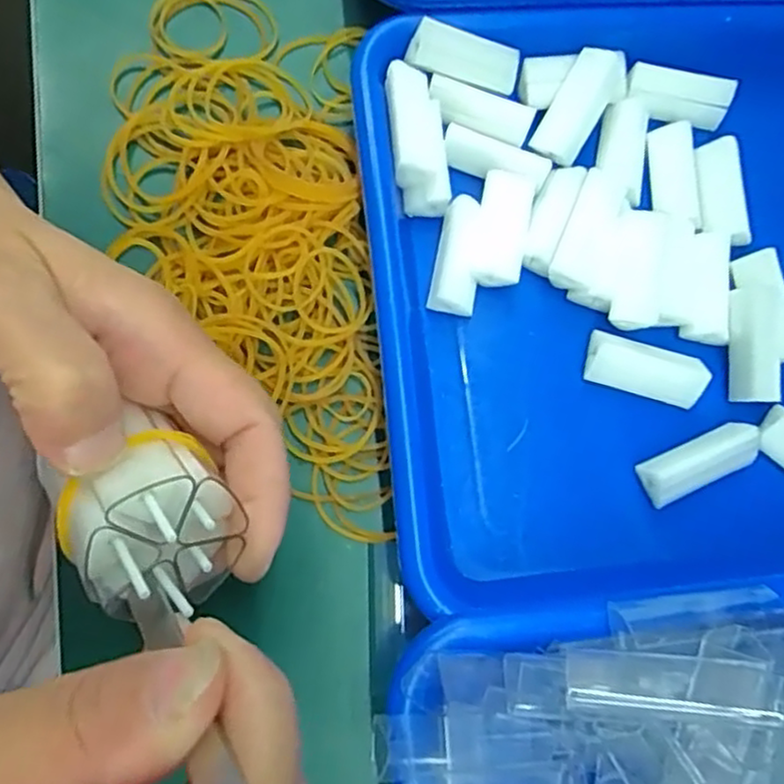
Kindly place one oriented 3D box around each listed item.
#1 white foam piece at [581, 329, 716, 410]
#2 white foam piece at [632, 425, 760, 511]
[{"bbox_3d":[0.100,-0.009,0.270,0.046,0.011,0.020,21,75,-1],"label":"white foam piece"},{"bbox_3d":[0.119,0.028,0.264,0.046,0.011,0.018,-22,80,-11],"label":"white foam piece"}]

